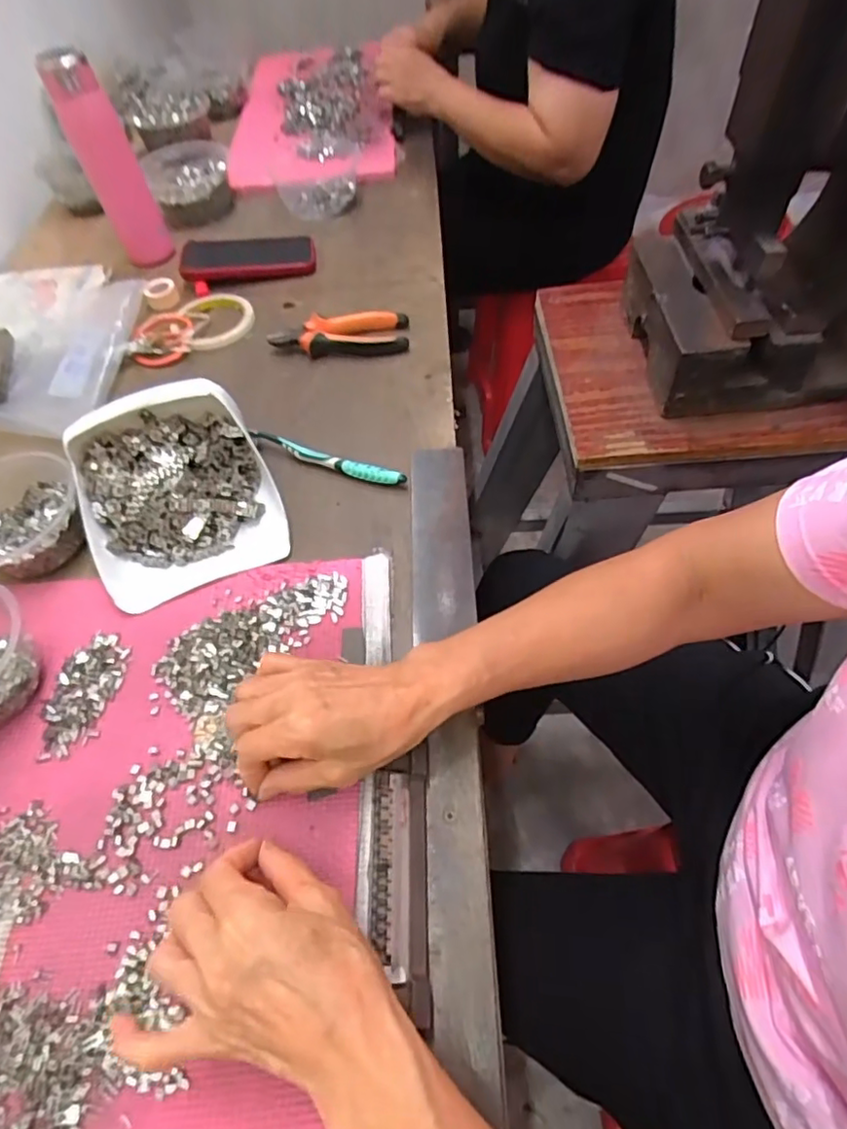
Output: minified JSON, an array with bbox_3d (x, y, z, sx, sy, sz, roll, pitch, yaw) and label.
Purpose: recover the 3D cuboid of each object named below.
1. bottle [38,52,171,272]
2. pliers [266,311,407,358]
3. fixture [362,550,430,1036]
[{"bbox_3d":[-0.381,-0.488,0.735,0.063,0.215,0.050,-39,61,-20],"label":"bottle"},{"bbox_3d":[-0.093,-0.256,0.659,0.148,0.024,0.058,-1,56,4],"label":"pliers"},{"bbox_3d":[-0.016,0.175,0.363,0.039,0.019,0.441,-5,55,1],"label":"fixture"}]

